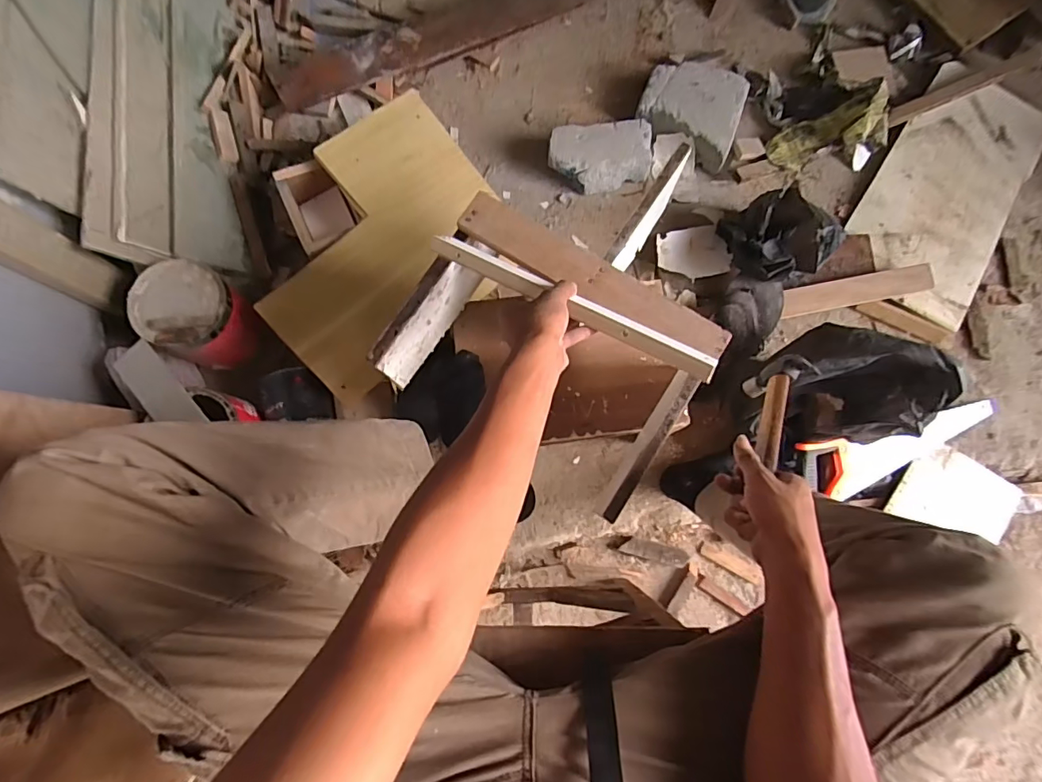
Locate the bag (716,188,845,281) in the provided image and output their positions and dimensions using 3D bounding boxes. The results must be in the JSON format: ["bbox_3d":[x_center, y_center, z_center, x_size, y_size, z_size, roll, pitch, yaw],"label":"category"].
[{"bbox_3d":[0.465,-0.285,0.920,0.143,0.105,0.172,-24,78,-5],"label":"bag"}]

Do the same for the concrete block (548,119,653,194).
[{"bbox_3d":[0.161,-0.473,1.023,0.208,0.071,0.124,-7,77,-2],"label":"concrete block"}]

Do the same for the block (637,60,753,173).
[{"bbox_3d":[0.350,-0.582,1.046,0.203,0.064,0.209,20,77,5],"label":"block"}]

